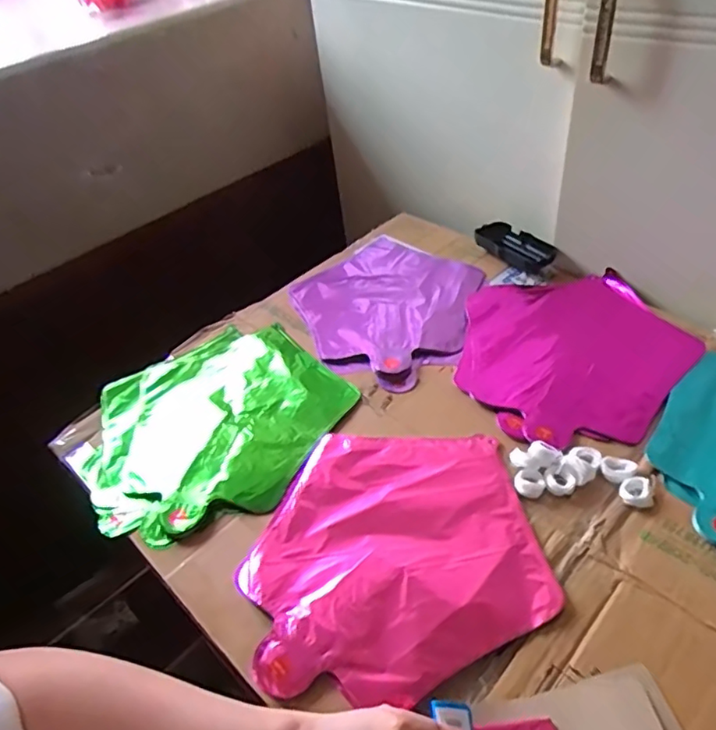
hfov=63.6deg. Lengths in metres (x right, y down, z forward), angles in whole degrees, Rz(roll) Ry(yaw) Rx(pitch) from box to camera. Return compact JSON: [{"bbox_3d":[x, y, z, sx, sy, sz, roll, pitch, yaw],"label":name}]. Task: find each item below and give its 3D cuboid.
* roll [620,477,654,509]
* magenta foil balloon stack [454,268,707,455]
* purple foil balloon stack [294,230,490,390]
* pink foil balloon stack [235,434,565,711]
[{"bbox_3d":[0.230,0.105,0.476,0.024,0.009,0.024,-4,44,4],"label":"roll"},{"bbox_3d":[0.216,-0.024,0.612,0.228,0.007,0.264,30,55,33],"label":"magenta foil balloon stack"},{"bbox_3d":[0.034,-0.076,0.696,0.231,0.019,0.231,25,52,30],"label":"purple foil balloon stack"},{"bbox_3d":[0.024,0.143,0.466,0.223,0.008,0.216,-12,44,-5],"label":"pink foil balloon stack"}]

